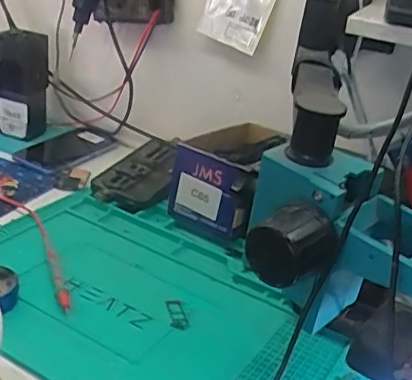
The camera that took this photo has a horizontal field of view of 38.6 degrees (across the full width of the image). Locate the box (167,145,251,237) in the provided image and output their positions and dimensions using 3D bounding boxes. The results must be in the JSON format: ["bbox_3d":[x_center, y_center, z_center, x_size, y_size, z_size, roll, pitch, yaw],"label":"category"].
[{"bbox_3d":[-0.002,0.004,0.692,0.112,0.099,0.021,27,32,35],"label":"box"}]

